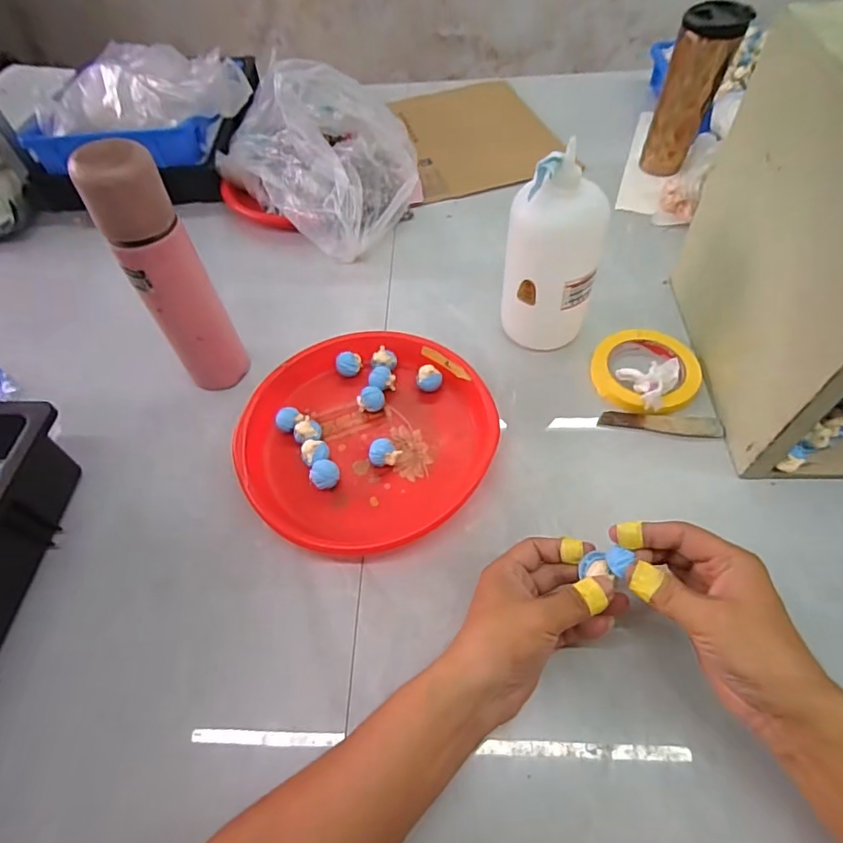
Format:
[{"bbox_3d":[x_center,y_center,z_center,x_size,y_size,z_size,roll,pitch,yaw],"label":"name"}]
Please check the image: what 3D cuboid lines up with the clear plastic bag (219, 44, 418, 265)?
[{"bbox_3d":[-0.147,-0.370,0.694,0.153,0.206,0.285,-40,62,-20],"label":"clear plastic bag"}]

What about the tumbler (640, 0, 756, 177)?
[{"bbox_3d":[0.361,-0.436,0.699,0.072,0.194,0.067,-2,56,3],"label":"tumbler"}]

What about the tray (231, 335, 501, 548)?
[{"bbox_3d":[-0.056,0.008,0.530,0.242,0.033,0.236,-2,56,3],"label":"tray"}]

